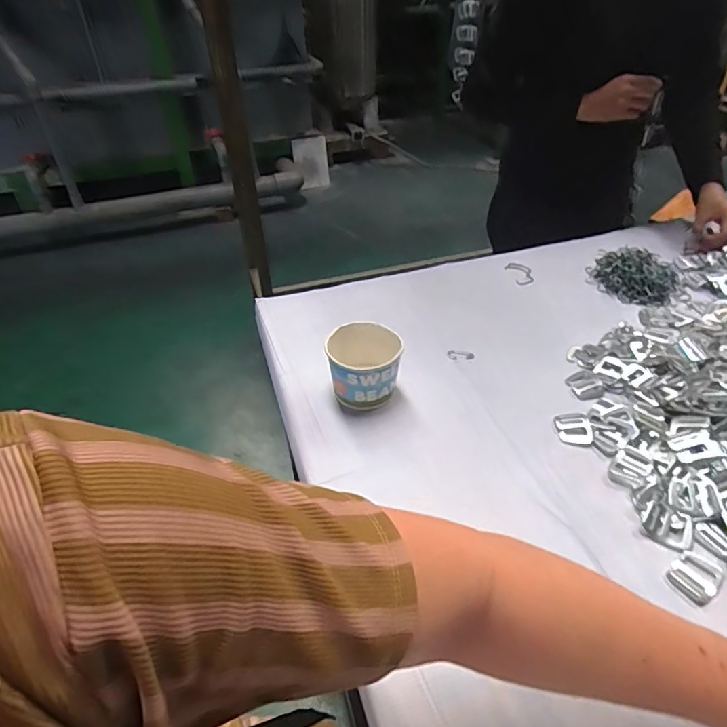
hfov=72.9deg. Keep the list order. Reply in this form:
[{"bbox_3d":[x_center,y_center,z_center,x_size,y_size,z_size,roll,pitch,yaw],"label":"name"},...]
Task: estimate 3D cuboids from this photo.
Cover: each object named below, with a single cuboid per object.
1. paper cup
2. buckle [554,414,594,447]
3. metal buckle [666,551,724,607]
[{"bbox_3d":[0.002,0.005,0.616,0.089,0.075,0.082,-1,41,1],"label":"paper cup"},{"bbox_3d":[0.246,0.077,0.576,0.039,0.008,0.046,2,42,5],"label":"buckle"},{"bbox_3d":[0.302,0.193,0.446,0.049,0.004,0.036,-22,45,-21],"label":"metal buckle"}]

